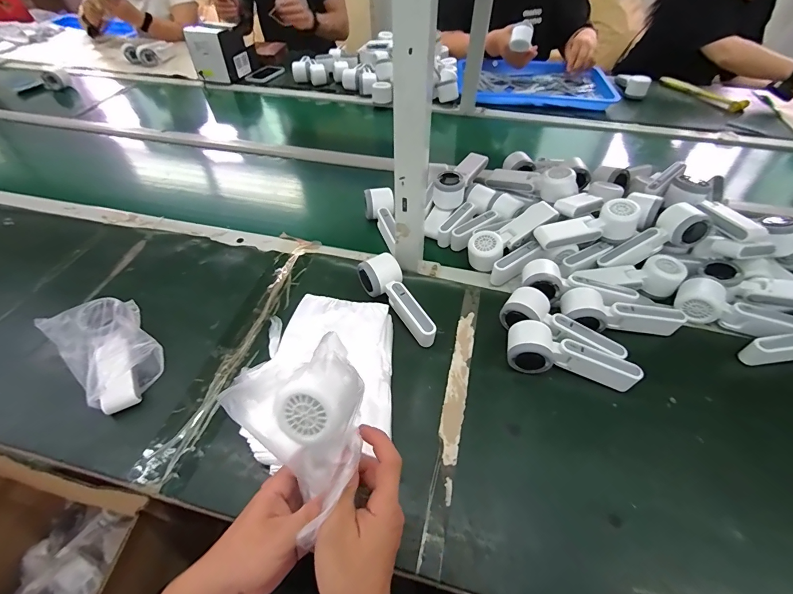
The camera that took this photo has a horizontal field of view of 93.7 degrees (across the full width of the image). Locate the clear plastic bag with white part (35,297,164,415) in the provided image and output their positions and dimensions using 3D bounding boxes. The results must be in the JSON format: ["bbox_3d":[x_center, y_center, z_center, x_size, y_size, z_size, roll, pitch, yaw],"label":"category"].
[{"bbox_3d":[-0.397,0.072,0.517,0.103,0.064,0.174,-38,59,-26],"label":"clear plastic bag with white part"}]

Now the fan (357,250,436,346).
[{"bbox_3d":[0.000,0.007,0.563,0.060,0.057,0.164,-23,53,-16],"label":"fan"}]

